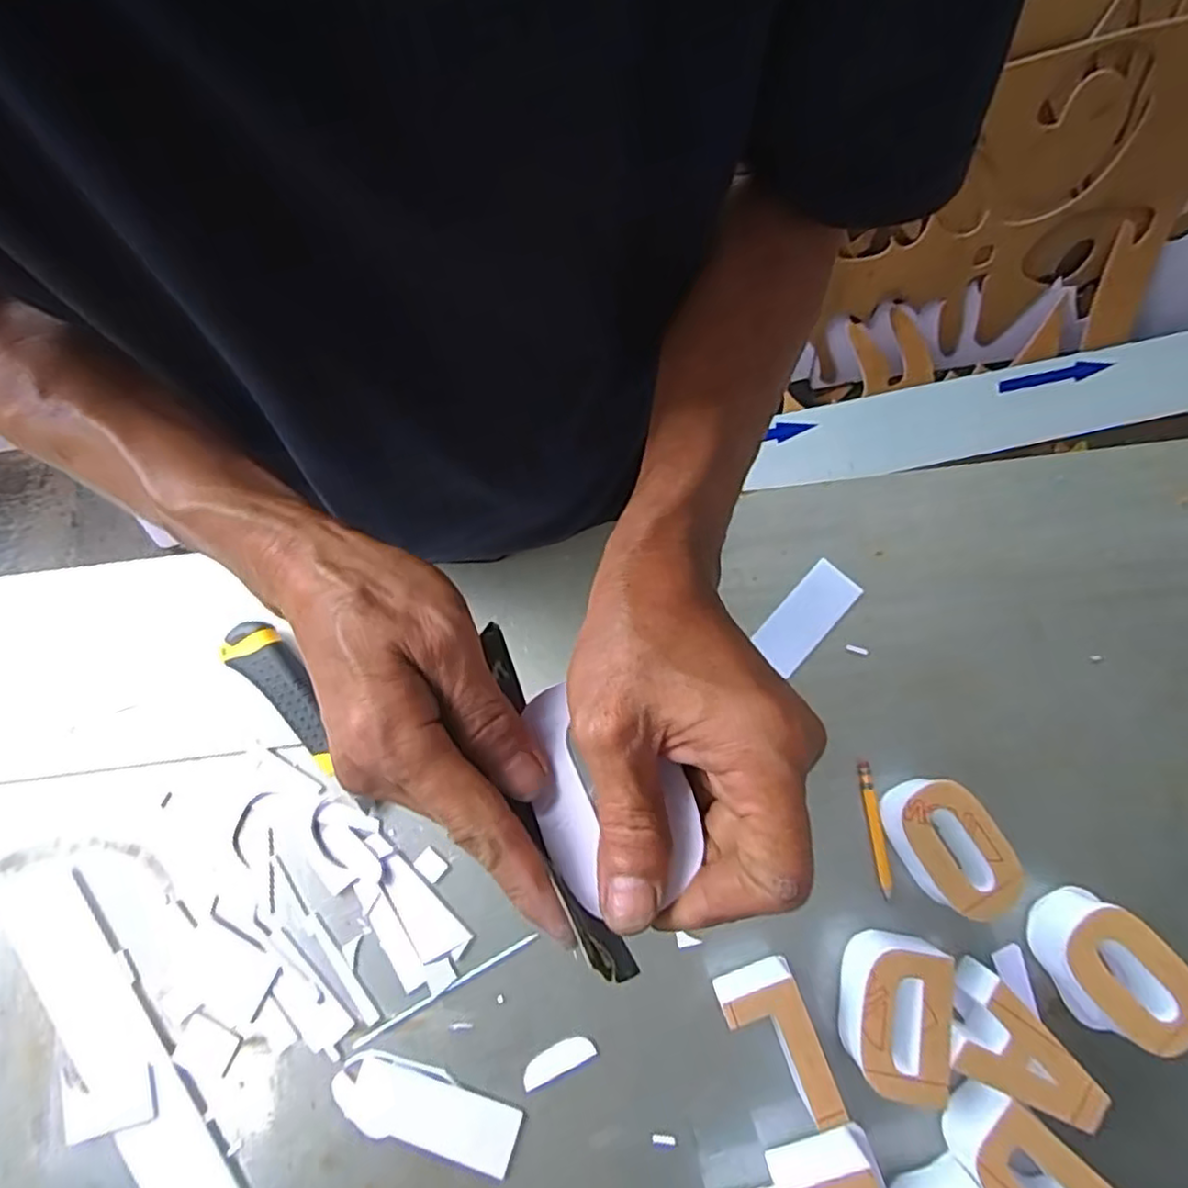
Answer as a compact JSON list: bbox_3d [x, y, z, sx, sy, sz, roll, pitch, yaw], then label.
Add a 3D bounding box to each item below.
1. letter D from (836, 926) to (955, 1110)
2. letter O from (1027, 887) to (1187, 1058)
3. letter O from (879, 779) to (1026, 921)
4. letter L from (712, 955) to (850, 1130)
[{"bbox_3d":[0.188,0.262,0.425,0.052,0.047,0.083,7,78,3],"label":"letter D"},{"bbox_3d":[0.326,0.237,0.425,0.056,0.048,0.081,-36,79,-6],"label":"letter O"},{"bbox_3d":[0.231,0.166,0.444,0.057,0.042,0.087,-29,80,-3],"label":"letter O"},{"bbox_3d":[0.113,0.280,0.423,0.049,0.047,0.088,-18,78,-3],"label":"letter L"}]

